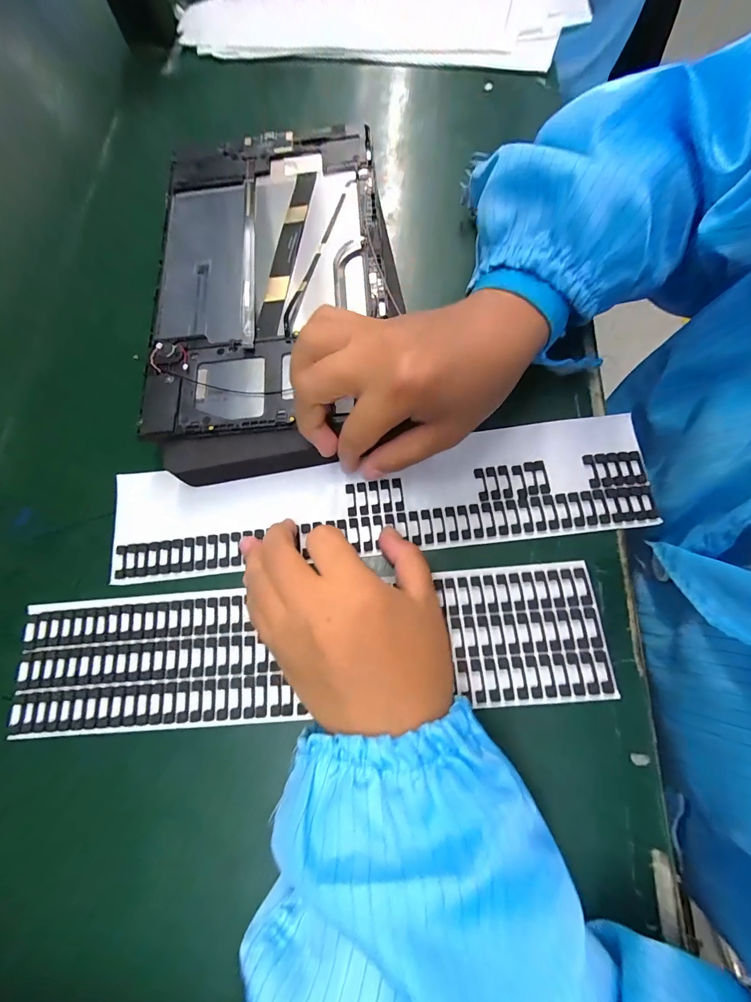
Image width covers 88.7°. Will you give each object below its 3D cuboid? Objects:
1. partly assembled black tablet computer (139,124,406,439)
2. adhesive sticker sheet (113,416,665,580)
[{"bbox_3d":[-0.068,-0.153,0.250,0.152,0.016,0.227,-6,73,1],"label":"partly assembled black tablet computer"},{"bbox_3d":[0.000,-0.003,0.227,0.310,0.004,0.067,-7,73,2],"label":"adhesive sticker sheet"}]

